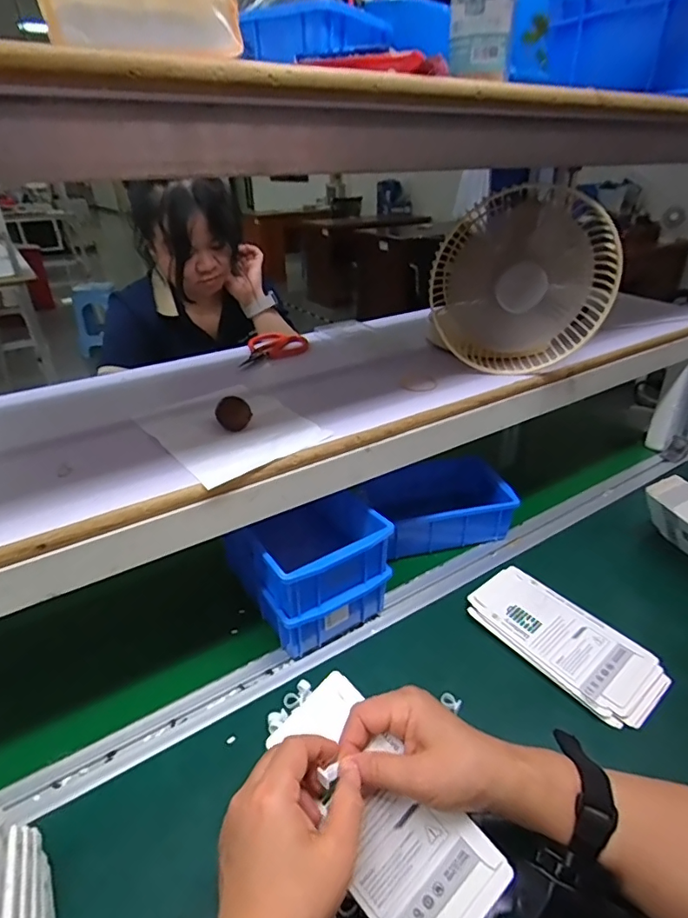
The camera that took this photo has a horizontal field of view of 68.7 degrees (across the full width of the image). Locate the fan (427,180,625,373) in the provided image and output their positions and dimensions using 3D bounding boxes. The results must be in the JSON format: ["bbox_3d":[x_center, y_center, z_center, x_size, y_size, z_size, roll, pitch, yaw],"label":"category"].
[{"bbox_3d":[0.203,-0.200,0.583,0.198,0.185,0.076,5,31,10],"label":"fan"}]

